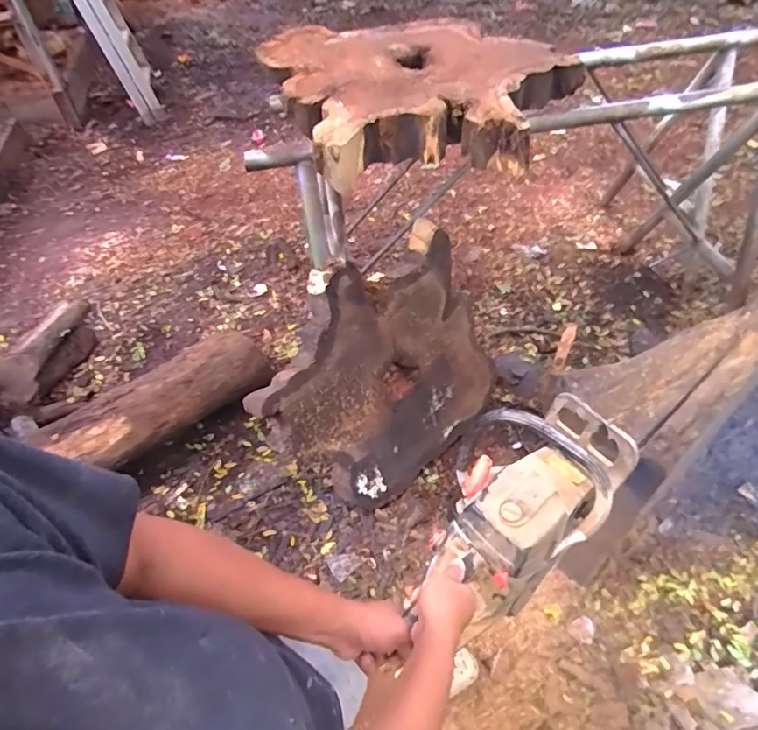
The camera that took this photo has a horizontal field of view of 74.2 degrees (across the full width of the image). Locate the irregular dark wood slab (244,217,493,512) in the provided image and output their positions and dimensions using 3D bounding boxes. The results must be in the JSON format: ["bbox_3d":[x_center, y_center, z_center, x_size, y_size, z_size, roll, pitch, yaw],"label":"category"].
[{"bbox_3d":[0.025,0.044,1.424,0.683,0.632,0.074,-39,28,-23],"label":"irregular dark wood slab"}]

